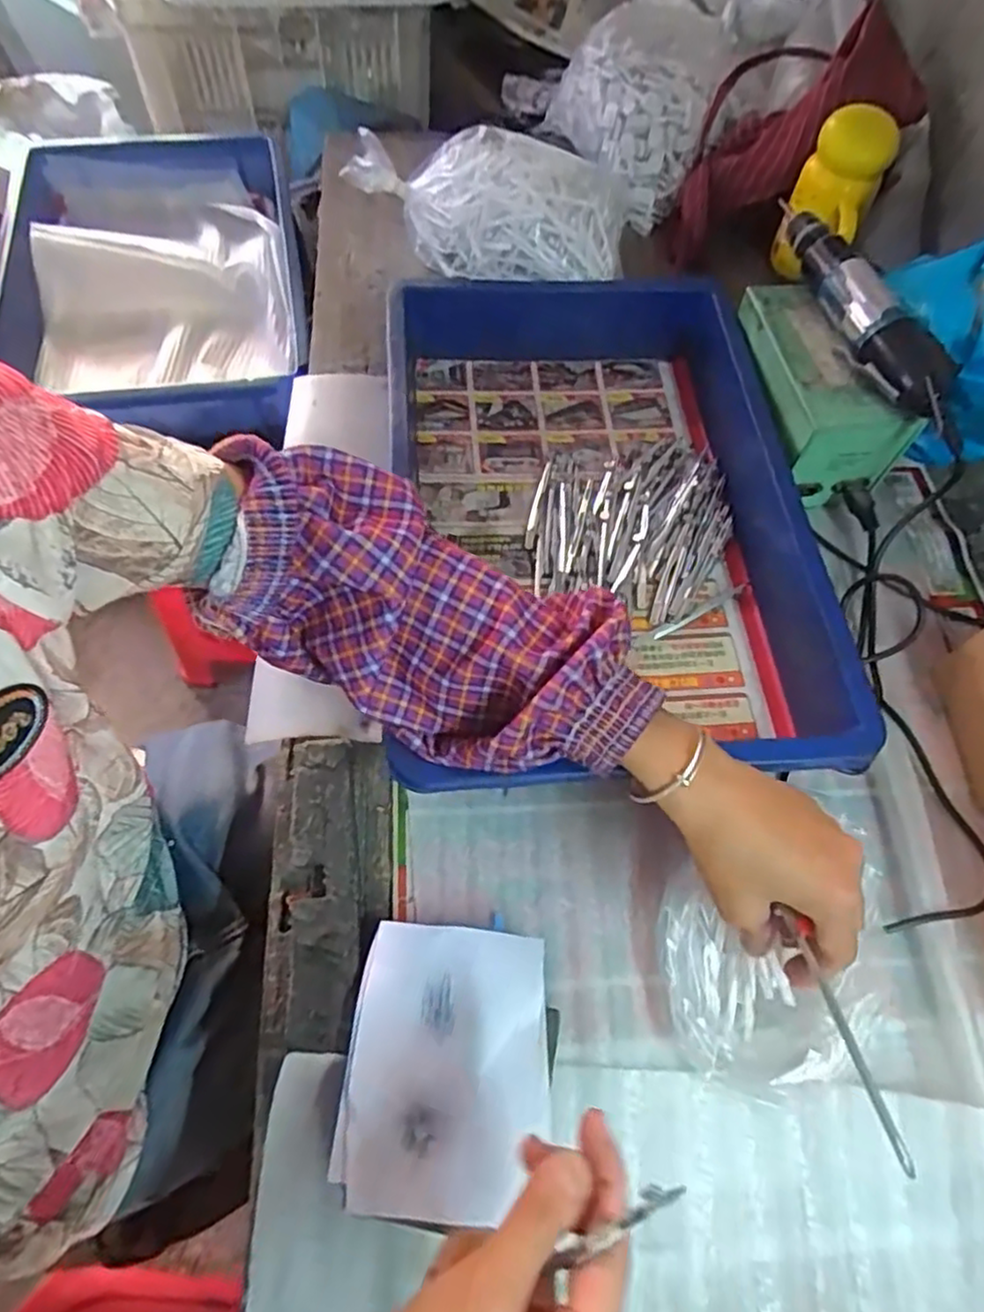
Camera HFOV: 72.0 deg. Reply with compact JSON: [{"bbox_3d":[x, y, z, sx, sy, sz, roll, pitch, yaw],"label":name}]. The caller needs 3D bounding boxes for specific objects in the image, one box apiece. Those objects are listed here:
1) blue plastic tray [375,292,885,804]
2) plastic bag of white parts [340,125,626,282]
[{"bbox_3d":[0.079,-0.112,0.513,0.291,0.072,0.436,-2,63,-4],"label":"blue plastic tray"},{"bbox_3d":[-0.004,-0.431,0.660,0.262,0.099,0.101,22,64,8],"label":"plastic bag of white parts"}]

